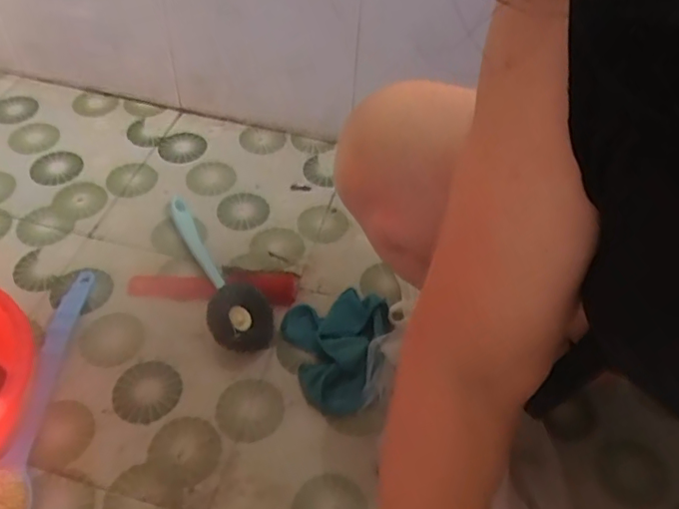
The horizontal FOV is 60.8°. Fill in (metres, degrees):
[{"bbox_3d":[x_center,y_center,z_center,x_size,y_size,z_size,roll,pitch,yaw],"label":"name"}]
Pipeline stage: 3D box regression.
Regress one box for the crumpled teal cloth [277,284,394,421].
[{"bbox_3d":[0.007,0.109,0.678,0.122,0.027,0.152,-11,51,-13],"label":"crumpled teal cloth"}]

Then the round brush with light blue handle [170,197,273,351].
[{"bbox_3d":[-0.154,0.007,0.742,0.076,0.068,0.262,-16,52,-17],"label":"round brush with light blue handle"}]

